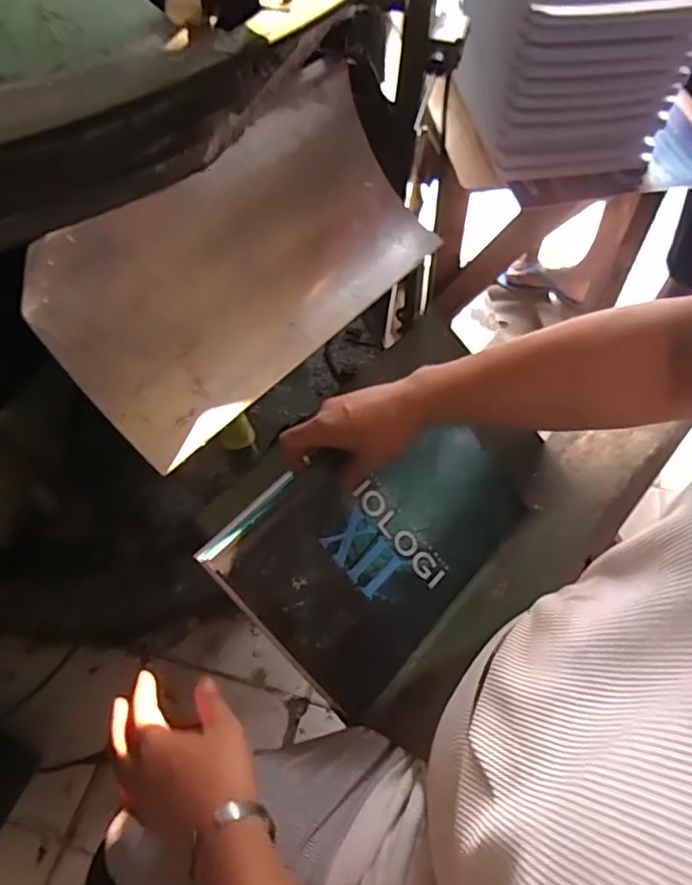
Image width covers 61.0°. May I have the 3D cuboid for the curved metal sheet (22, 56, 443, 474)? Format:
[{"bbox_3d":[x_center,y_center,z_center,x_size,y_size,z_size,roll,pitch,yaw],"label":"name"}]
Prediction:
[{"bbox_3d":[-0.104,-0.193,0.630,0.428,0.039,0.235,-45,109,-21],"label":"curved metal sheet"}]

